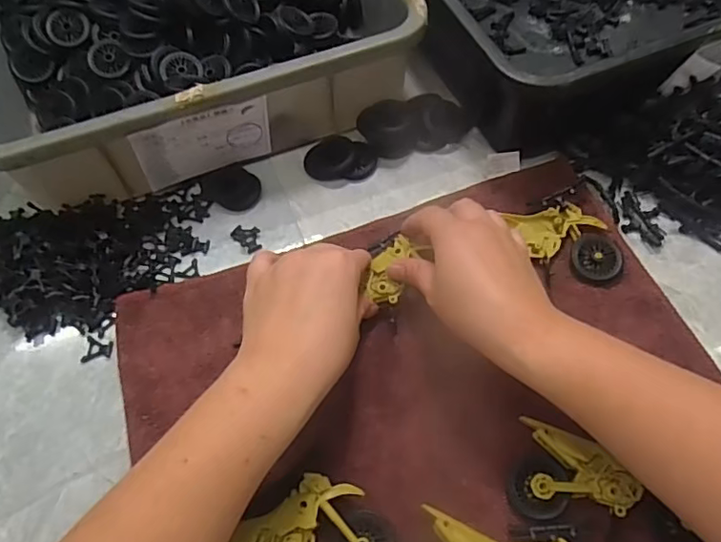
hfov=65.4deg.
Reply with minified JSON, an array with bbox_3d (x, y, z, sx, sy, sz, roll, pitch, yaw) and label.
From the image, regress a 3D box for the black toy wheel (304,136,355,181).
[{"bbox_3d":[-0.027,-0.096,0.485,0.045,0.009,0.036,-8,83,15],"label":"black toy wheel"}]

